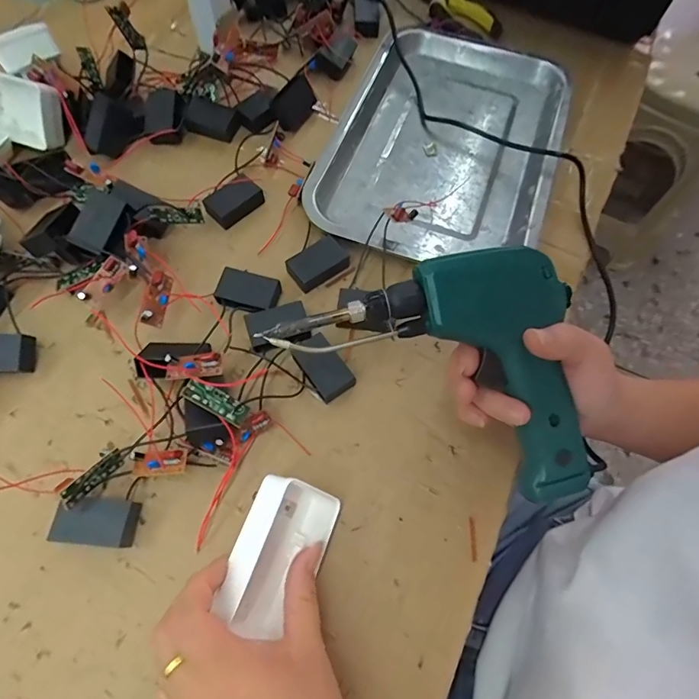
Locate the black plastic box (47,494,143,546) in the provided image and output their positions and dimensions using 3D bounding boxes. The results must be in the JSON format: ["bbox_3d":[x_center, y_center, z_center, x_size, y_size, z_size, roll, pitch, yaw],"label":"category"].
[{"bbox_3d":[-0.166,0.114,0.282,0.047,0.021,0.029,6,67,0],"label":"black plastic box"}]

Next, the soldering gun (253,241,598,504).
[{"bbox_3d":[0.079,-0.004,0.280,0.219,0.045,0.127,33,95,-7],"label":"soldering gun"}]

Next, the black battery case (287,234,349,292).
[{"bbox_3d":[-0.029,-0.076,0.368,0.048,0.016,0.033,-31,72,-14],"label":"black battery case"}]

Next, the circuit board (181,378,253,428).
[{"bbox_3d":[-0.090,0.036,0.287,0.045,0.004,0.016,31,66,-12],"label":"circuit board"}]

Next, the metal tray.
[{"bbox_3d":[0.099,-0.208,0.416,0.208,0.031,0.298,22,68,7],"label":"metal tray"}]

